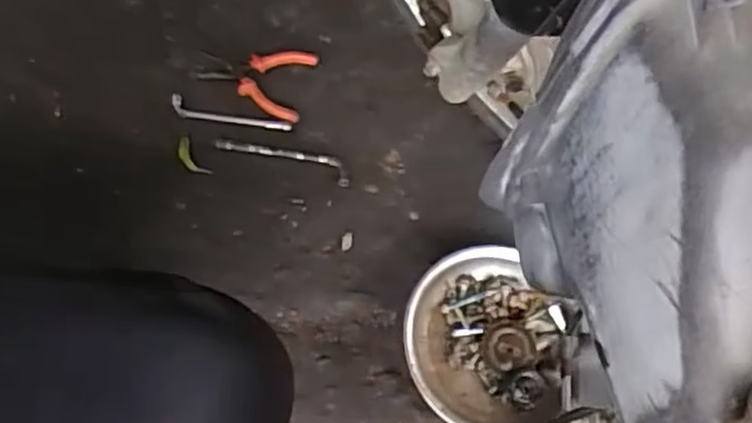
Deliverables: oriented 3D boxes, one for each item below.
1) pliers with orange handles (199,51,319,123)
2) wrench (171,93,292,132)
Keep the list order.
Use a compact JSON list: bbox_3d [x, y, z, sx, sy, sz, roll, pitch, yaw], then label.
[{"bbox_3d":[-0.159,-0.178,0.931,0.141,0.019,0.110,13,64,3],"label":"pliers with orange handles"},{"bbox_3d":[-0.184,-0.122,0.902,0.155,0.009,0.026,12,64,2],"label":"wrench"}]

